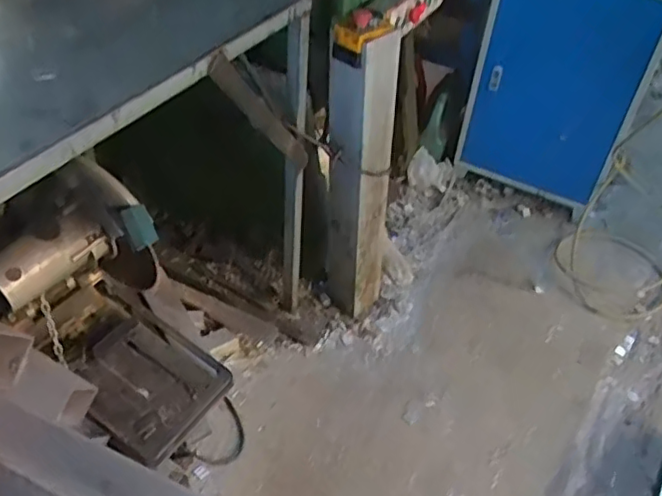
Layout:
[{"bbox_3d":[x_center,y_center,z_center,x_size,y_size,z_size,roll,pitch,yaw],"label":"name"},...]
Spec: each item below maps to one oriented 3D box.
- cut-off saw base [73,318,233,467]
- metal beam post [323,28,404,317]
[{"bbox_3d":[-0.386,0.281,1.320,0.274,0.040,0.249,37,48,7],"label":"cut-off saw base"},{"bbox_3d":[0.067,-0.153,1.487,0.154,0.715,0.184,6,42,4],"label":"metal beam post"}]

